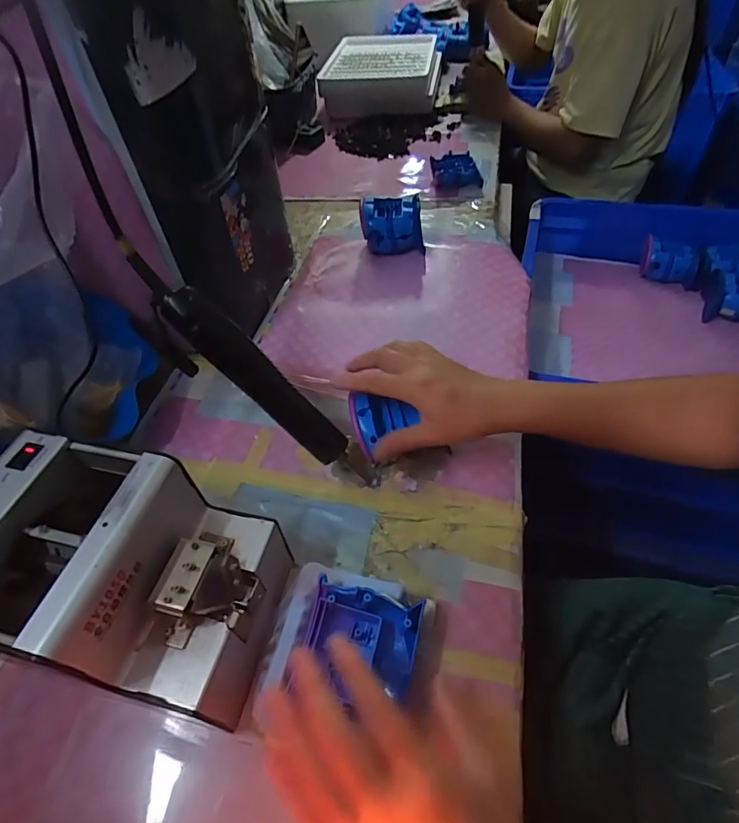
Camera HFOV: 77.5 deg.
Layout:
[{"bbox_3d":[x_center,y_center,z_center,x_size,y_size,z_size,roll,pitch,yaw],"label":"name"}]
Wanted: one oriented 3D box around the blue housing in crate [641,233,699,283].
[{"bbox_3d":[0.536,-0.273,0.824,0.081,0.057,0.058,10,50,12],"label":"blue housing in crate"}]

